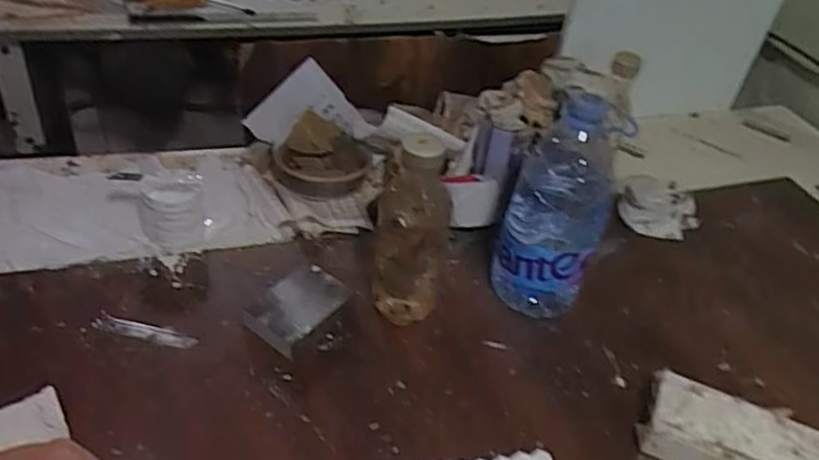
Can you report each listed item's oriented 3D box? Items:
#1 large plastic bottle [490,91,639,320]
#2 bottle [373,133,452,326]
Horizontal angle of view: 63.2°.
[{"bbox_3d":[0.154,-0.019,0.715,0.106,0.235,0.093,13,38,8],"label":"large plastic bottle"},{"bbox_3d":[-0.002,0.005,0.690,0.075,0.210,0.081,3,38,-4],"label":"bottle"}]

